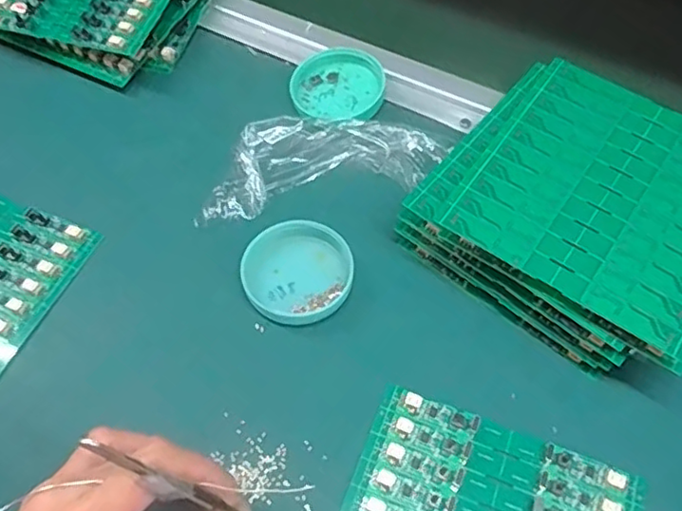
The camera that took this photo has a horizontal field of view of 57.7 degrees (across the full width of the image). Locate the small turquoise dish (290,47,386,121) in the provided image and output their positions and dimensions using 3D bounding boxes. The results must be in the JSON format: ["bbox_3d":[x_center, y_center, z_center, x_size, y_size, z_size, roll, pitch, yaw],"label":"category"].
[{"bbox_3d":[-0.002,-0.119,0.442,0.064,0.012,0.066,-1,59,1],"label":"small turquoise dish"}]

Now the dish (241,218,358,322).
[{"bbox_3d":[-0.025,0.009,0.368,0.062,0.012,0.062,-33,64,-16],"label":"dish"}]

